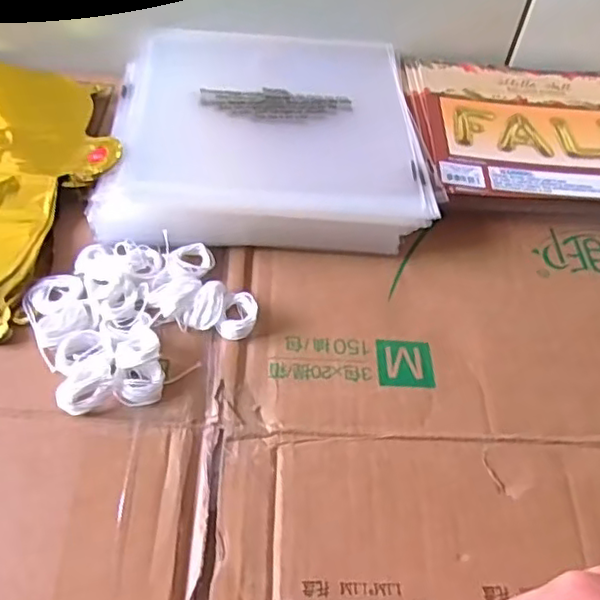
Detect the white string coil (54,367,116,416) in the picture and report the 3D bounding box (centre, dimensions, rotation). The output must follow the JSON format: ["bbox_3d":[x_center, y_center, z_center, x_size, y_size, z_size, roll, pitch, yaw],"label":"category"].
[{"bbox_3d":[-0.120,0.049,0.356,0.023,0.012,0.030,38,59,22],"label":"white string coil"}]

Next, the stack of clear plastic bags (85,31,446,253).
[{"bbox_3d":[-0.025,-0.133,0.487,0.224,0.029,0.232,-1,53,-6],"label":"stack of clear plastic bags"}]

